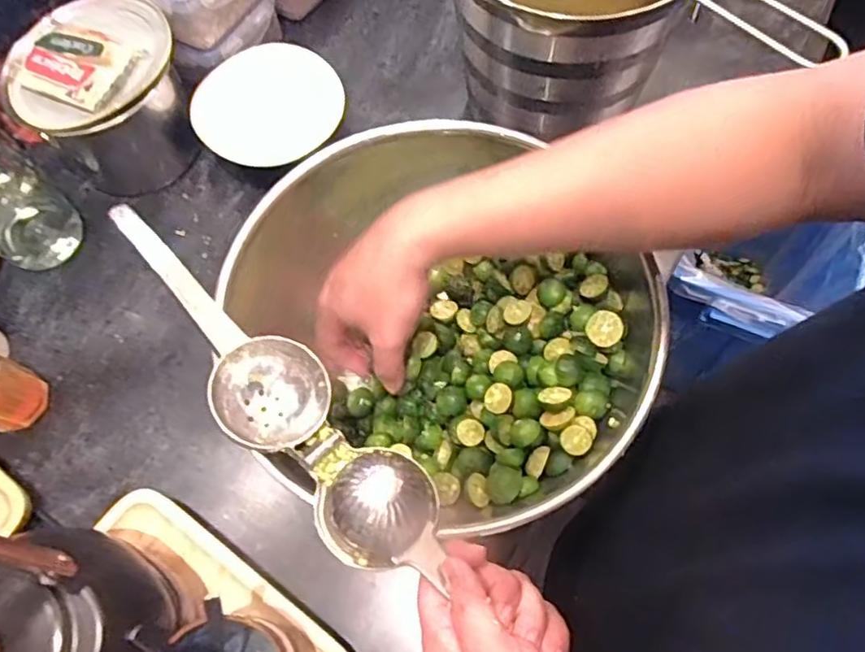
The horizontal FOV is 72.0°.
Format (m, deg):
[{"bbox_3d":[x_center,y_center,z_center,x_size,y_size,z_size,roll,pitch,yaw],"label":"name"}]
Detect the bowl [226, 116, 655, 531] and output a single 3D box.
[{"bbox_3d":[-0.022,-0.005,0.501,0.302,0.116,0.373,-38,71,-13],"label":"bowl"}]

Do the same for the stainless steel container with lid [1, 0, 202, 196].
[{"bbox_3d":[-0.314,-0.225,0.590,0.123,0.124,0.155,31,72,15],"label":"stainless steel container with lid"}]

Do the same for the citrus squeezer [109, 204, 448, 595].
[{"bbox_3d":[-0.070,0.081,0.380,0.070,0.064,0.402,-43,75,-14],"label":"citrus squeezer"}]

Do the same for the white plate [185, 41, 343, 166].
[{"bbox_3d":[-0.162,-0.221,0.589,0.142,0.010,0.140,13,68,8],"label":"white plate"}]

